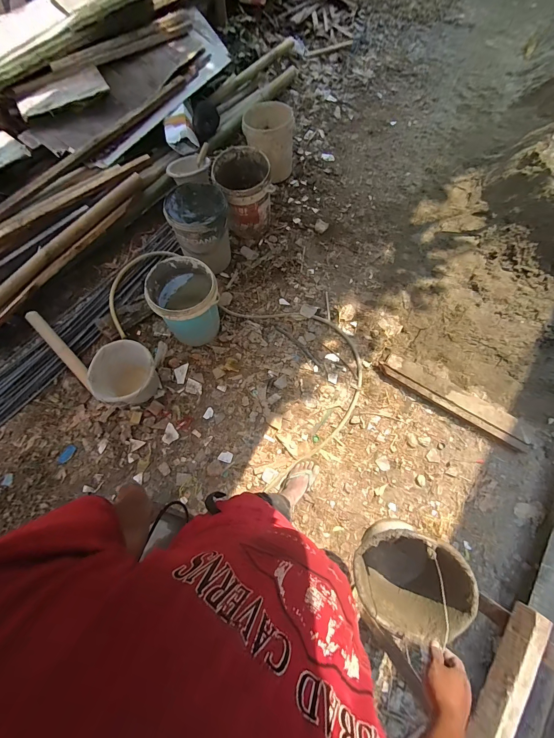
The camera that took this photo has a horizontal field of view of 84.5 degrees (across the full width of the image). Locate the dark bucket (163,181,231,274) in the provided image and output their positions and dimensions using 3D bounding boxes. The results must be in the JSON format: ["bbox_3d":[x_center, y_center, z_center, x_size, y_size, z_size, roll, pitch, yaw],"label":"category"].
[{"bbox_3d":[-0.384,-0.720,1.615,0.286,0.354,0.333,-19,71,-5],"label":"dark bucket"}]

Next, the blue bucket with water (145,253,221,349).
[{"bbox_3d":[-0.431,-0.310,1.517,0.291,0.355,0.318,-1,70,1],"label":"blue bucket with water"}]

